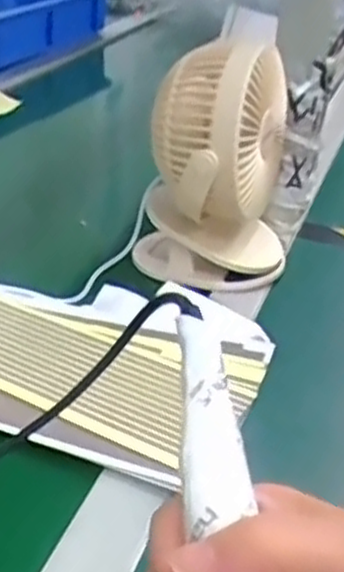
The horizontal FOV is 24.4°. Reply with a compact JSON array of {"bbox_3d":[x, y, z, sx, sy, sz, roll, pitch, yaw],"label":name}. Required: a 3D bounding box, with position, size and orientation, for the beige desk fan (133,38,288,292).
[{"bbox_3d":[0.029,-0.091,0.594,0.109,0.159,0.110,6,30,4],"label":"beige desk fan"}]

